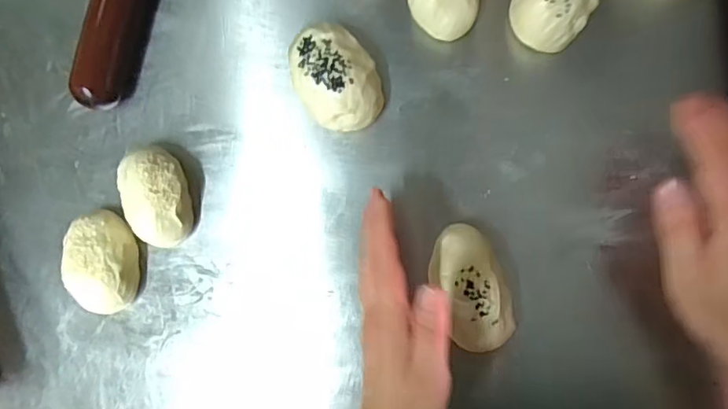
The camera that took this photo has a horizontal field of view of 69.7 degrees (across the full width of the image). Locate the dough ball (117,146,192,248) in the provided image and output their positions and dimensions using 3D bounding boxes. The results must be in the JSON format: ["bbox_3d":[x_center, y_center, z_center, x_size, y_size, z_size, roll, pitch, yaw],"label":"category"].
[{"bbox_3d":[-0.171,-0.005,0.428,0.047,0.045,0.077,-6,87,8],"label":"dough ball"}]

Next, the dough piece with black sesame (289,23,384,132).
[{"bbox_3d":[-0.021,-0.098,0.409,0.058,0.047,0.083,-34,84,6],"label":"dough piece with black sesame"}]

